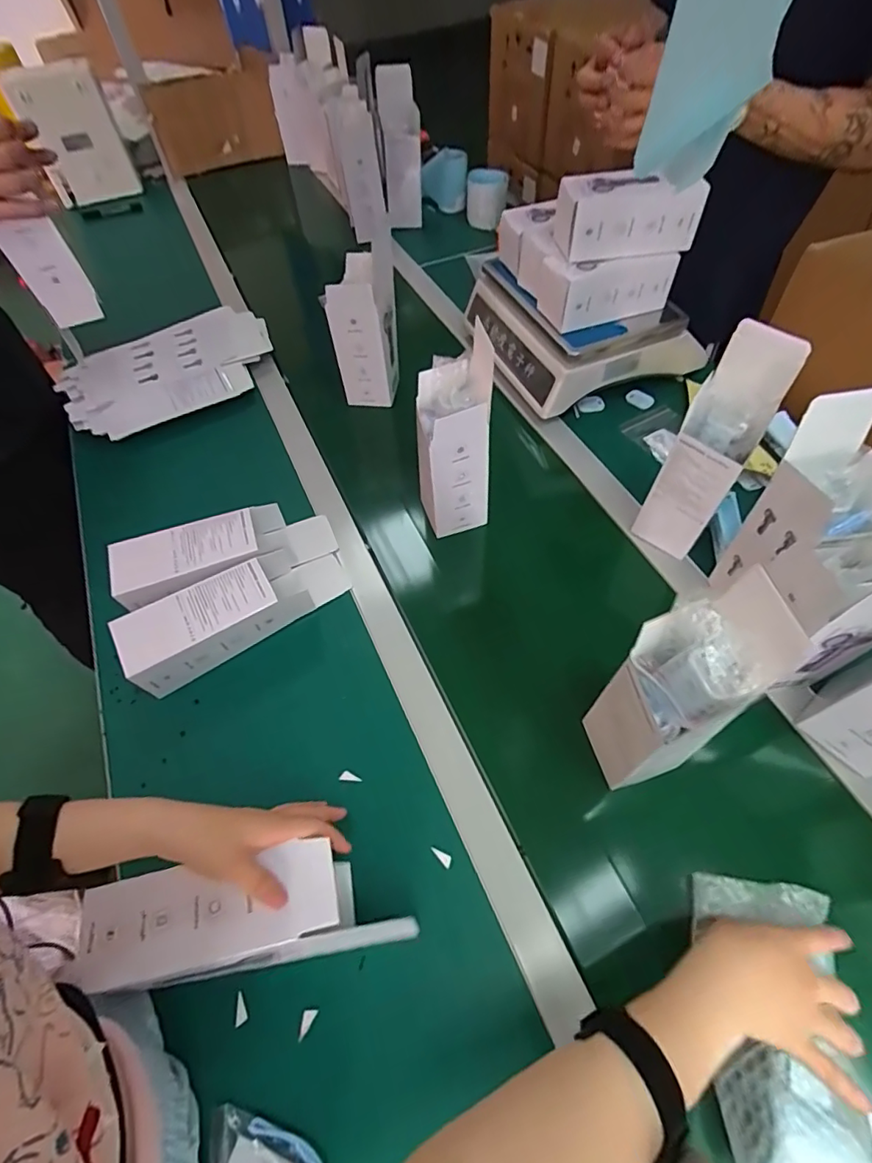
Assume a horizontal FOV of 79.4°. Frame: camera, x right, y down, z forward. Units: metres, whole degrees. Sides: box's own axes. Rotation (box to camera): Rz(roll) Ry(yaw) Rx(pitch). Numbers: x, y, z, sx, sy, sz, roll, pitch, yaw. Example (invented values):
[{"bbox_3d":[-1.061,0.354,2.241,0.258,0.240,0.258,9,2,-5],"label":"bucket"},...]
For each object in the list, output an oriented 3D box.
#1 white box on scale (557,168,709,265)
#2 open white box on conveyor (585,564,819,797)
[{"bbox_3d":[0.242,-0.472,0.669,0.159,0.076,0.085,-6,56,1],"label":"white box on scale"},{"bbox_3d":[0.194,0.094,0.429,0.096,0.218,0.078,-19,57,-8],"label":"open white box on conveyor"}]

